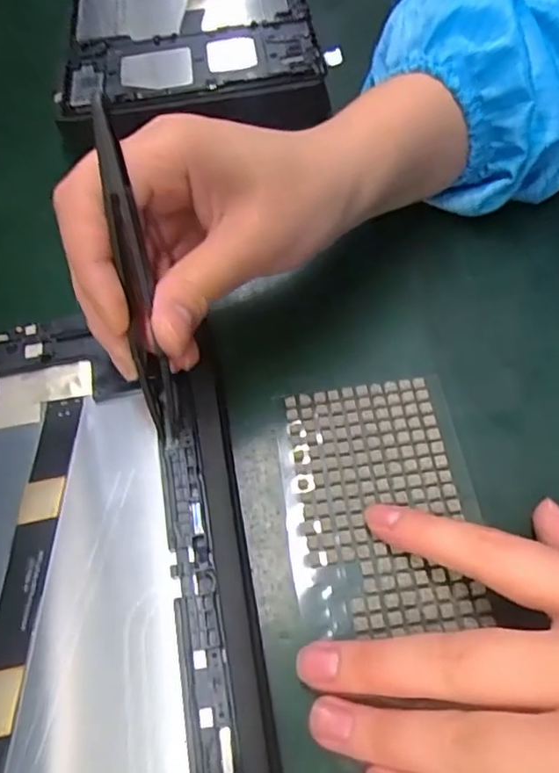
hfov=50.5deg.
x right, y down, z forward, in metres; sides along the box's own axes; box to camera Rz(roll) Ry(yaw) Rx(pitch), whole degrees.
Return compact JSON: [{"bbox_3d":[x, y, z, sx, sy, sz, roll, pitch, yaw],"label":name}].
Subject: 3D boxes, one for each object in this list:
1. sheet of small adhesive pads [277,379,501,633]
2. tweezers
[{"bbox_3d":[0.037,0.040,0.222,0.069,0.005,0.095,-7,59,0],"label":"sheet of small adhesive pads"},{"bbox_3d":[-0.046,-0.031,0.192,0.007,0.108,0.013,-6,25,0],"label":"tweezers"}]

